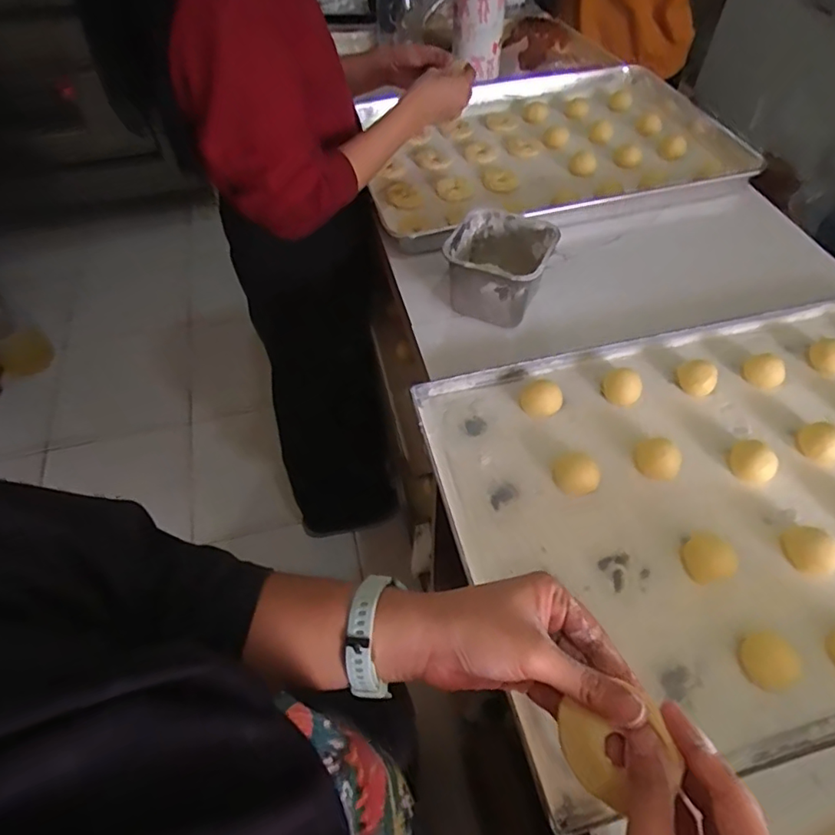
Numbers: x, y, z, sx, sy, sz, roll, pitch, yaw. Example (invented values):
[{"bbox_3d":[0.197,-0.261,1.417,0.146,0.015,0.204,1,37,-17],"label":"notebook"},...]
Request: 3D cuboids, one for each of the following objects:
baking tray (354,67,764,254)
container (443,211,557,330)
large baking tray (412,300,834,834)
[{"bbox_3d":[0.207,-0.459,0.917,0.612,0.032,0.420,-13,54,-10],"label":"baking tray"},{"bbox_3d":[0.100,-0.181,0.676,0.108,0.087,0.117,20,55,15],"label":"container"},{"bbox_3d":[0.341,0.063,0.538,0.608,0.028,0.403,-13,54,-8],"label":"large baking tray"}]

